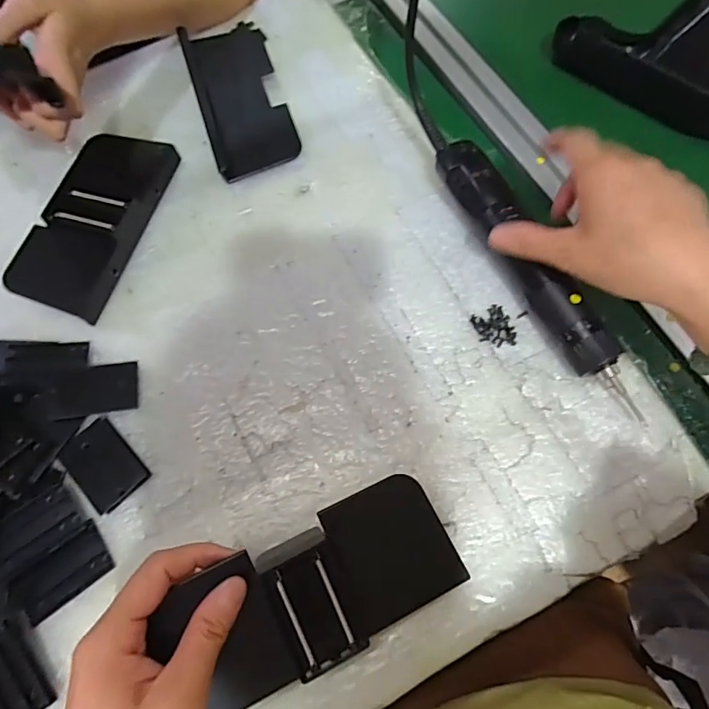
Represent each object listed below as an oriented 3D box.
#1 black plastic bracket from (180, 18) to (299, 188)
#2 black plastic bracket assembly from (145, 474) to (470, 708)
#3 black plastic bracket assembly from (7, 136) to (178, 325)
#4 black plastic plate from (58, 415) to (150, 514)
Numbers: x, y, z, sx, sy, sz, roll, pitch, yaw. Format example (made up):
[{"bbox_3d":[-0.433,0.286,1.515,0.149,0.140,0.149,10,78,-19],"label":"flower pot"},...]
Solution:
[{"bbox_3d":[-0.103,-0.237,0.425,0.073,0.023,0.185,-16,69,-4],"label":"black plastic bracket"},{"bbox_3d":[-0.019,0.125,0.255,0.148,0.023,0.071,-26,88,-16],"label":"black plastic bracket assembly"},{"bbox_3d":[-0.204,-0.110,0.378,0.071,0.029,0.158,15,70,8],"label":"black plastic bracket assembly"},{"bbox_3d":[-0.165,0.072,0.312,0.055,0.004,0.036,42,68,14],"label":"black plastic plate"}]

